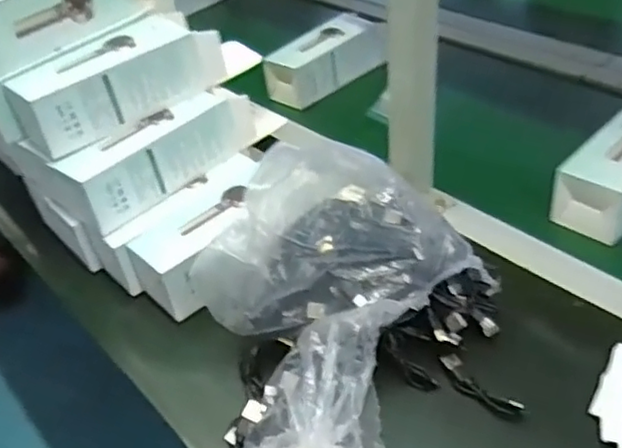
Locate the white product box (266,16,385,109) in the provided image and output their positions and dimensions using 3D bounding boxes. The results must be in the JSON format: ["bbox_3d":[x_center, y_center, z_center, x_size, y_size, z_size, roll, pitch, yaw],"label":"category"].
[{"bbox_3d":[0.024,-0.219,0.890,0.168,0.061,0.064,-31,44,-29],"label":"white product box"}]

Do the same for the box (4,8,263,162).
[{"bbox_3d":[-0.165,-0.147,0.630,0.239,0.061,0.076,-33,45,-30],"label":"box"}]

